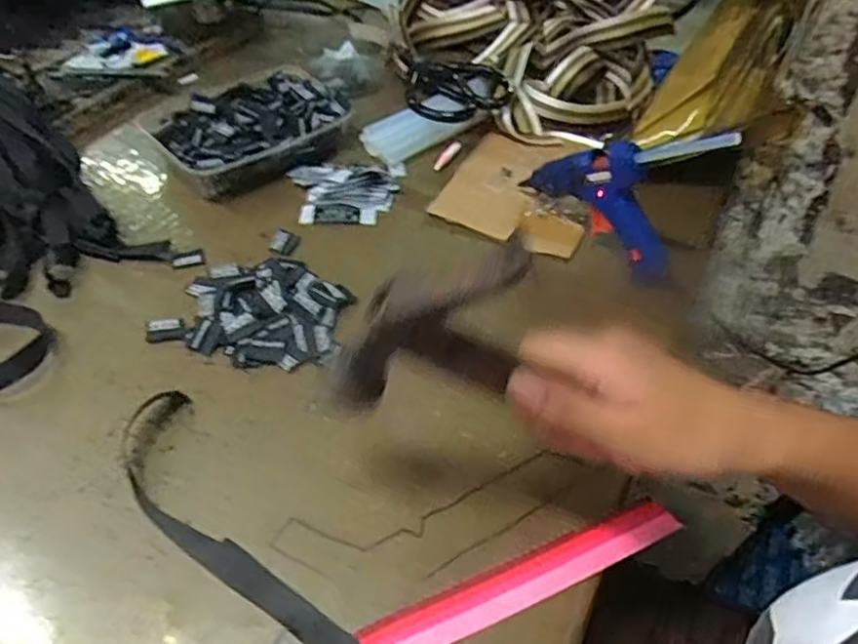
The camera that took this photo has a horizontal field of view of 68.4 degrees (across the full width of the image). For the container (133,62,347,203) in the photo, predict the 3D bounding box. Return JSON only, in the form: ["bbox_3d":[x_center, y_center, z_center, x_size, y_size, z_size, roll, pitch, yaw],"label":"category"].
[{"bbox_3d":[-0.161,-0.178,0.582,0.118,0.037,0.167,34,55,23],"label":"container"}]

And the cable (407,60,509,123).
[{"bbox_3d":[0.028,-0.224,0.611,0.096,0.021,0.097,1,49,-4],"label":"cable"}]

